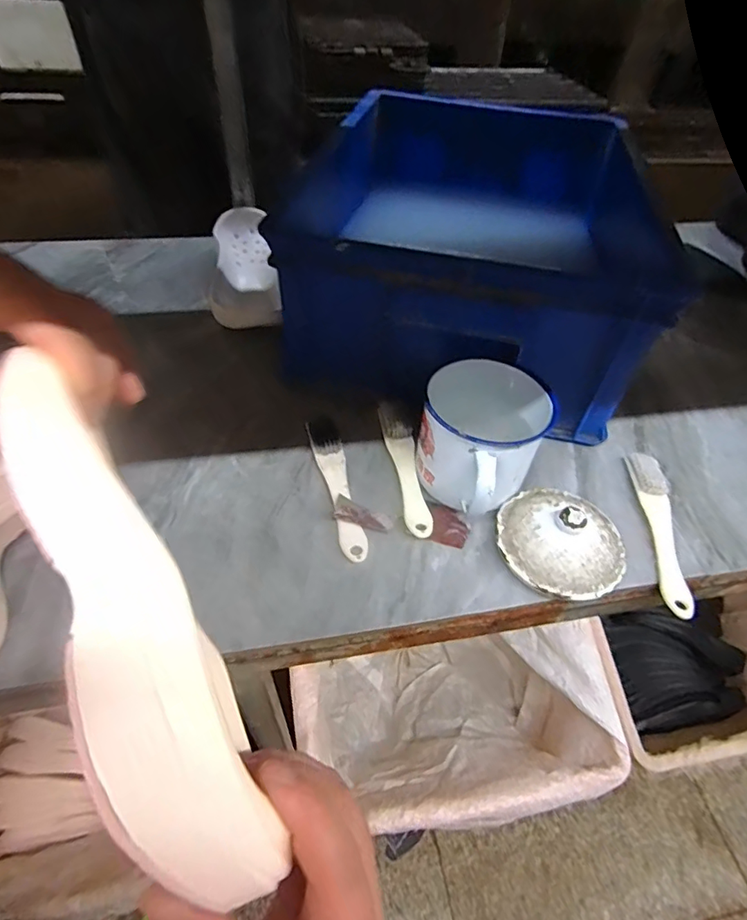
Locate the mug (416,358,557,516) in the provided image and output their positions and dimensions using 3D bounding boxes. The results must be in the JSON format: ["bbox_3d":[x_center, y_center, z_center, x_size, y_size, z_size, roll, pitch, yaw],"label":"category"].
[{"bbox_3d":[0.087,-0.009,0.419,0.086,0.096,0.125,26,52,18],"label":"mug"}]

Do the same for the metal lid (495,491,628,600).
[{"bbox_3d":[0.151,0.058,0.396,0.097,0.046,0.097,2,49,-2],"label":"metal lid"}]

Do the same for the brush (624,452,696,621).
[{"bbox_3d":[0.245,0.054,0.423,0.028,0.021,0.156,9,49,4],"label":"brush"}]

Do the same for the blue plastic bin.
[{"bbox_3d":[0.115,-0.255,0.583,0.327,0.186,0.459,12,49,6],"label":"blue plastic bin"}]

